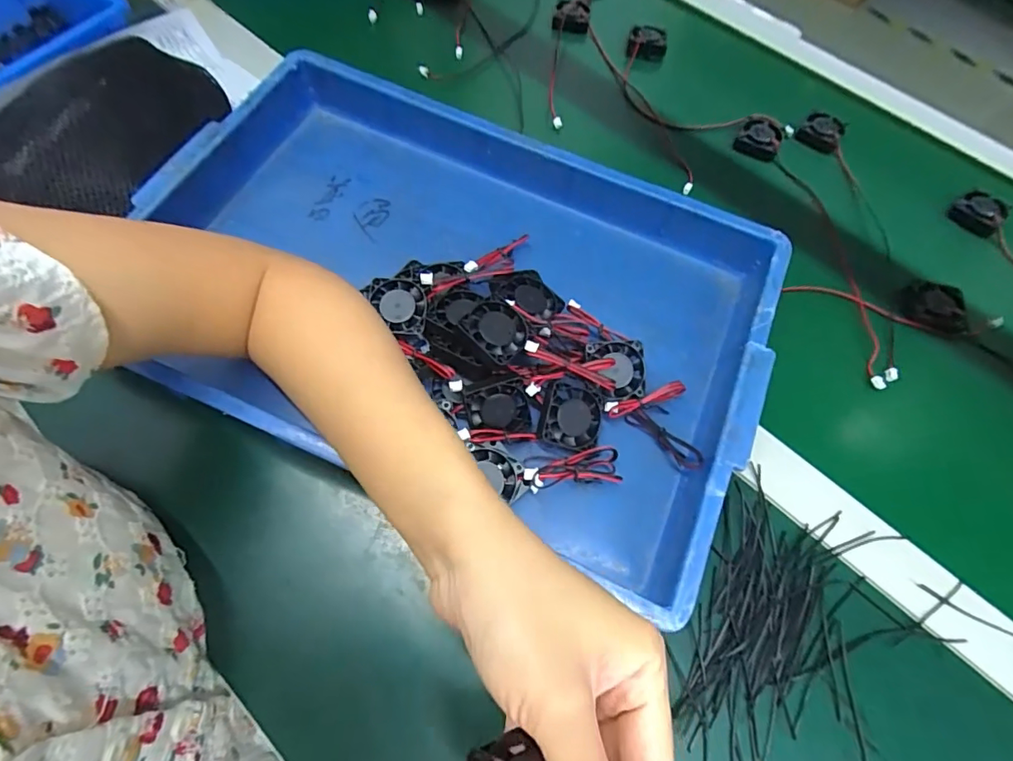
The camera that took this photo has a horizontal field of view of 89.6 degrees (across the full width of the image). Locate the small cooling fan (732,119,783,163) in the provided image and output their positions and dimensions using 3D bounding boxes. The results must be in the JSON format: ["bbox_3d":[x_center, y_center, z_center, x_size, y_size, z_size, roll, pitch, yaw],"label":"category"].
[{"bbox_3d":[0.244,-0.234,0.489,0.038,0.012,0.046,28,65,10],"label":"small cooling fan"}]

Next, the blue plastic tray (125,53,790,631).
[{"bbox_3d":[-0.046,-0.063,0.361,0.428,0.059,0.287,22,65,8],"label":"blue plastic tray"}]

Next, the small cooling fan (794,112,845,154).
[{"bbox_3d":[0.309,-0.243,0.496,0.038,0.013,0.038,38,67,14],"label":"small cooling fan"}]

